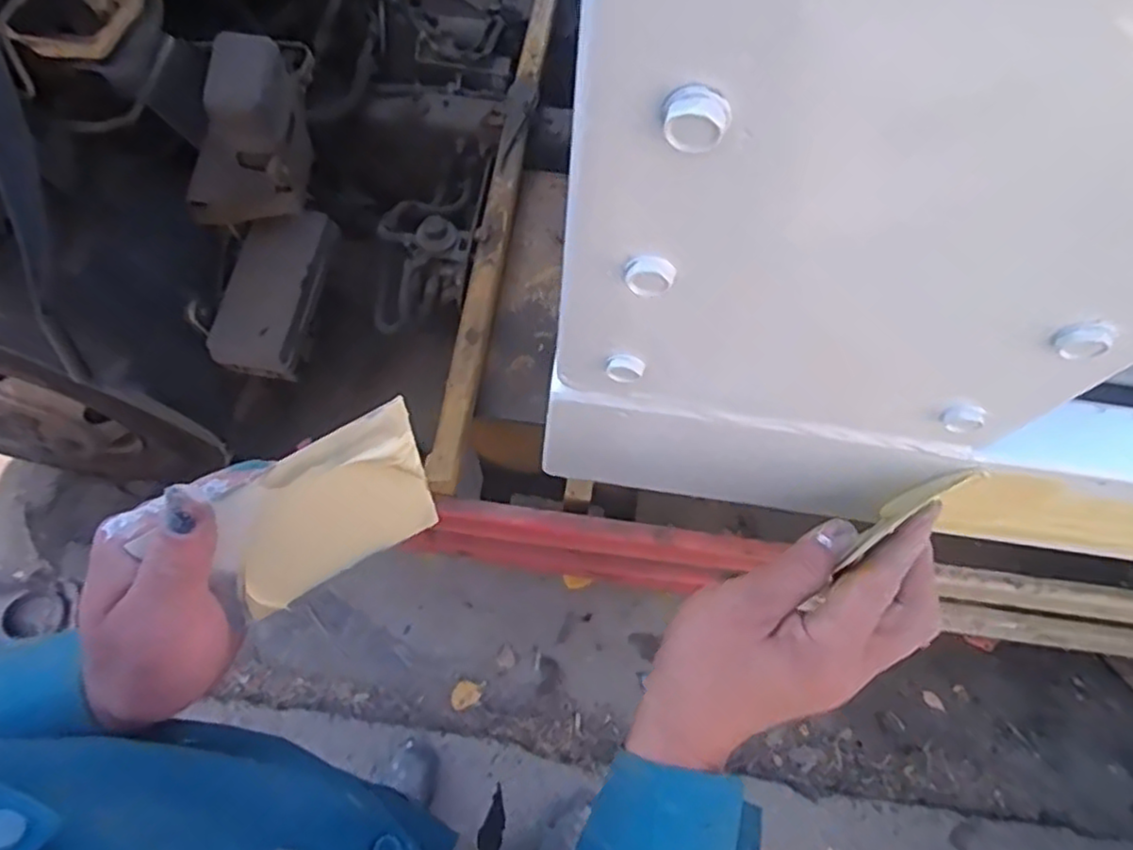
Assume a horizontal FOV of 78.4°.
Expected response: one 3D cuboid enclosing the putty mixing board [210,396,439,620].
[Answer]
[{"bbox_3d":[-0.113,0.043,0.328,0.111,0.071,0.006,-31,37,-4],"label":"putty mixing board"}]

